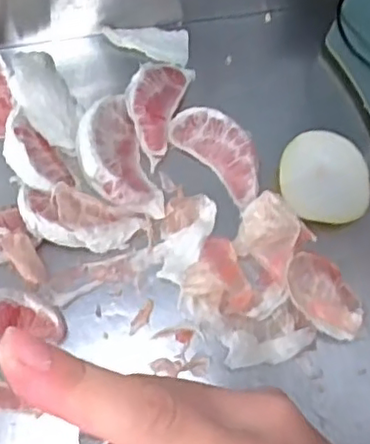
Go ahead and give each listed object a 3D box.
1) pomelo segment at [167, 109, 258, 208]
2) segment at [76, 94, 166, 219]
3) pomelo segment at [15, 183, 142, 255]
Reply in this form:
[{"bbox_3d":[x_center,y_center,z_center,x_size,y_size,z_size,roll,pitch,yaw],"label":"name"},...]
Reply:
[{"bbox_3d":[0.032,-0.064,0.567,0.099,0.023,0.045,44,78,11],"label":"pomelo segment"},{"bbox_3d":[-0.060,-0.054,0.552,0.054,0.024,0.113,-21,75,-7],"label":"segment"},{"bbox_3d":[-0.091,-0.003,0.535,0.101,0.026,0.047,18,75,4],"label":"pomelo segment"}]

